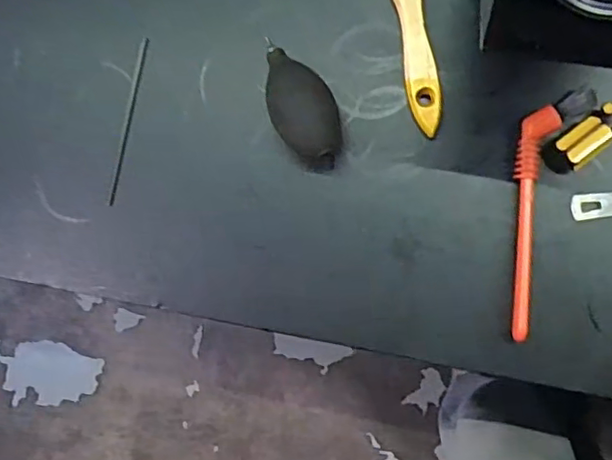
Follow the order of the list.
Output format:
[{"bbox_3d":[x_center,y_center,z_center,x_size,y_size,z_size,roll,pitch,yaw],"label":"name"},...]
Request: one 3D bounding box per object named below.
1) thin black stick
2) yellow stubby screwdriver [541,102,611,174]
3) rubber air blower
[{"bbox_3d":[-0.125,-0.076,0.424,0.006,0.004,0.118,12,93,8],"label":"thin black stick"},{"bbox_3d":[0.186,-0.066,0.369,0.084,0.021,0.022,-36,86,6],"label":"yellow stubby screwdriver"},{"bbox_3d":[-0.004,-0.082,0.391,0.040,0.033,0.091,-29,86,6],"label":"rubber air blower"}]

